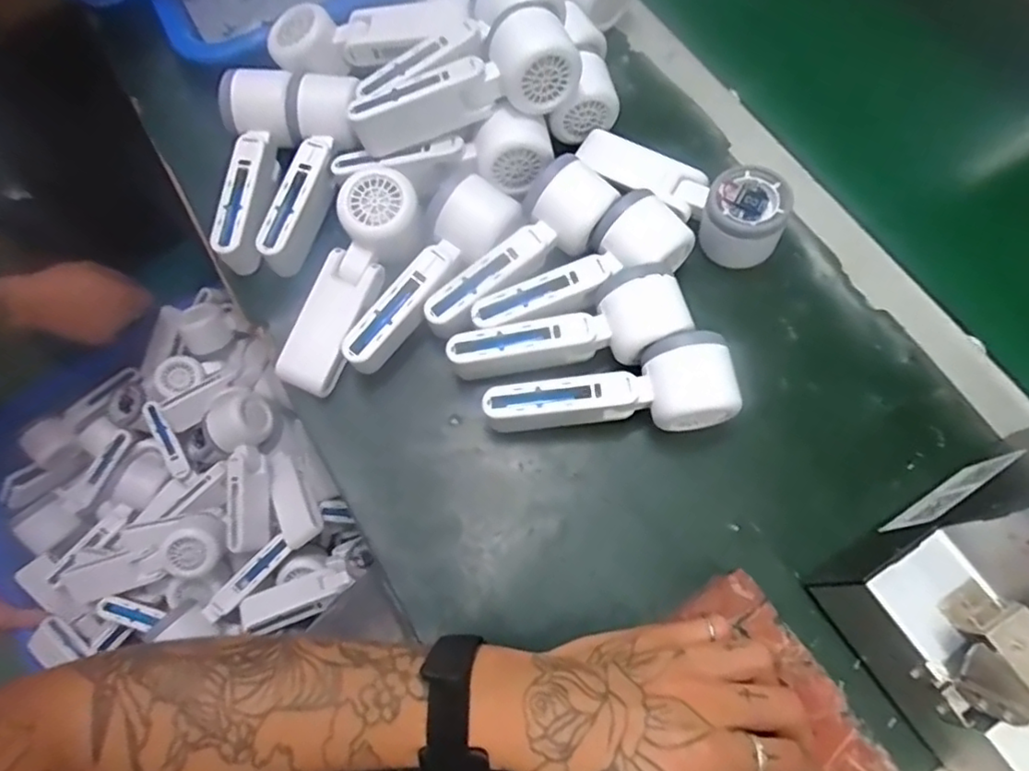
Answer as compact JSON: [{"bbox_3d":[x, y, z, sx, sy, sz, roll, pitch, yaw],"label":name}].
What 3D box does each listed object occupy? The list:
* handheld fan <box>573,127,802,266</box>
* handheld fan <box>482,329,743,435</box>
[{"bbox_3d":[0.123,-0.148,0.472,0.163,0.048,0.056,28,73,11],"label":"handheld fan"},{"bbox_3d":[0.063,0.009,0.422,0.160,0.057,0.057,-10,70,-2],"label":"handheld fan"}]

